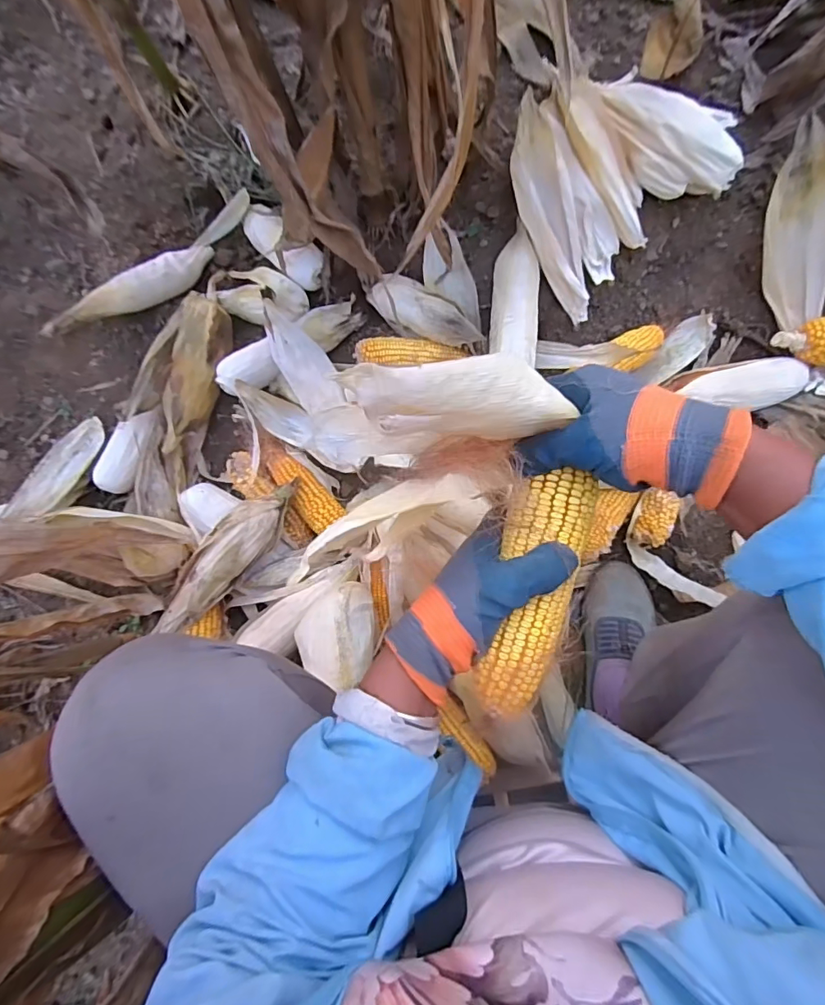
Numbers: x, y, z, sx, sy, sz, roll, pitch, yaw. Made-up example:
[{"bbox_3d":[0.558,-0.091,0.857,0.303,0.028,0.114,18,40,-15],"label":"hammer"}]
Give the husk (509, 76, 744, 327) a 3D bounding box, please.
[{"bbox_3d":[0.248,-0.425,0.619,0.247,0.100,0.234,-40,84,-1],"label":"husk"}]

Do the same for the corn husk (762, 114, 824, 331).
[{"bbox_3d":[0.495,-0.347,0.617,0.070,0.048,0.238,-18,117,3],"label":"corn husk"}]

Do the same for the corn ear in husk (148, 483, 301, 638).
[{"bbox_3d":[-0.244,0.071,0.643,0.071,0.048,0.239,40,88,6],"label":"corn ear in husk"}]

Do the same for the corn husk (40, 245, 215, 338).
[{"bbox_3d":[-0.404,-0.307,0.698,0.261,0.041,0.047,-37,82,-18],"label":"corn husk"}]

